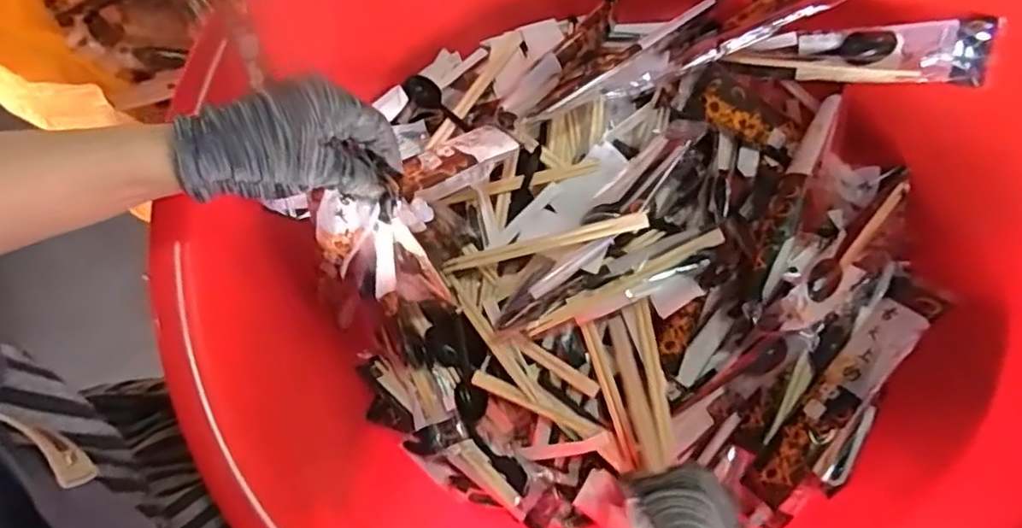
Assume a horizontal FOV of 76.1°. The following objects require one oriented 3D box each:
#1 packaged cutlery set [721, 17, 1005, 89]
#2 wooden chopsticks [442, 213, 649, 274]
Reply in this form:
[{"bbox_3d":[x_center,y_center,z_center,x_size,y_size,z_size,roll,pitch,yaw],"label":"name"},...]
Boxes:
[{"bbox_3d":[0.288,-0.179,0.566,0.209,0.015,0.045,10,105,34],"label":"packaged cutlery set"},{"bbox_3d":[0.027,-0.017,0.575,0.189,0.009,0.014,-13,79,19],"label":"wooden chopsticks"}]

